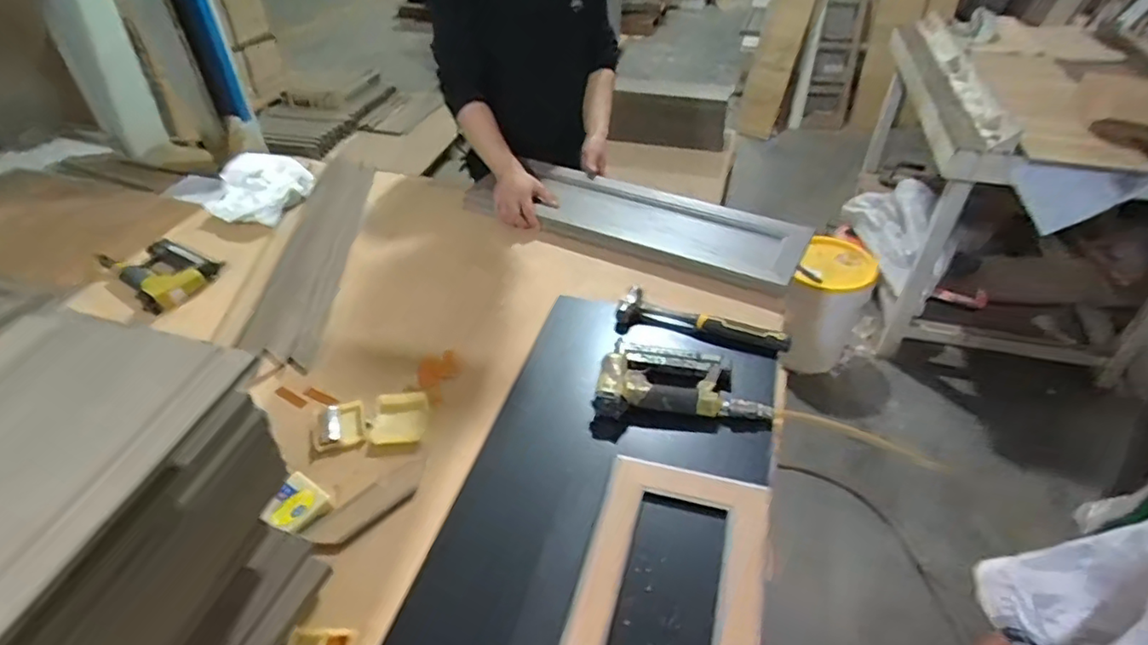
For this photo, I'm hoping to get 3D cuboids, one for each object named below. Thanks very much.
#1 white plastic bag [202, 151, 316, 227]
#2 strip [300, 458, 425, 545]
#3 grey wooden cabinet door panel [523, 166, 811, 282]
[{"bbox_3d":[-0.684,-0.287,1.291,0.203,0.078,0.179,10,42,11],"label":"white plastic bag"},{"bbox_3d":[-0.253,0.223,0.760,0.046,0.006,0.157,33,51,32],"label":"strip"},{"bbox_3d":[0.171,-0.213,1.225,0.563,0.039,0.208,19,45,20],"label":"grey wooden cabinet door panel"}]

